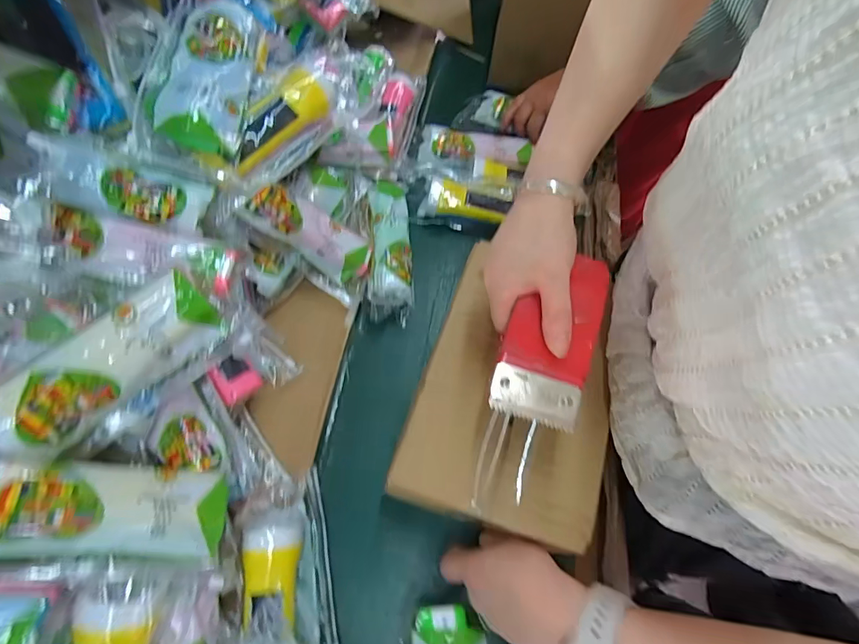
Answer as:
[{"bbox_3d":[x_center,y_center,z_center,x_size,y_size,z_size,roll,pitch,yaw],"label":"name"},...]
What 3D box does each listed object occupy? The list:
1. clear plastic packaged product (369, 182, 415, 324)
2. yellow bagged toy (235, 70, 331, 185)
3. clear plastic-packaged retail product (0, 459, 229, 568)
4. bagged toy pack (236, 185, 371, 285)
[{"bbox_3d":[-0.049,-0.096,0.551,0.052,0.049,0.179,-1,65,-3],"label":"clear plastic packaged product"},{"bbox_3d":[-0.152,-0.196,0.444,0.049,0.052,0.134,35,68,13],"label":"yellow bagged toy"},{"bbox_3d":[-0.225,0.131,0.303,0.165,0.026,0.062,26,57,-39],"label":"clear plastic-packaged retail product"},{"bbox_3d":[-0.132,-0.098,0.487,0.038,0.158,0.056,-16,58,37],"label":"bagged toy pack"}]

